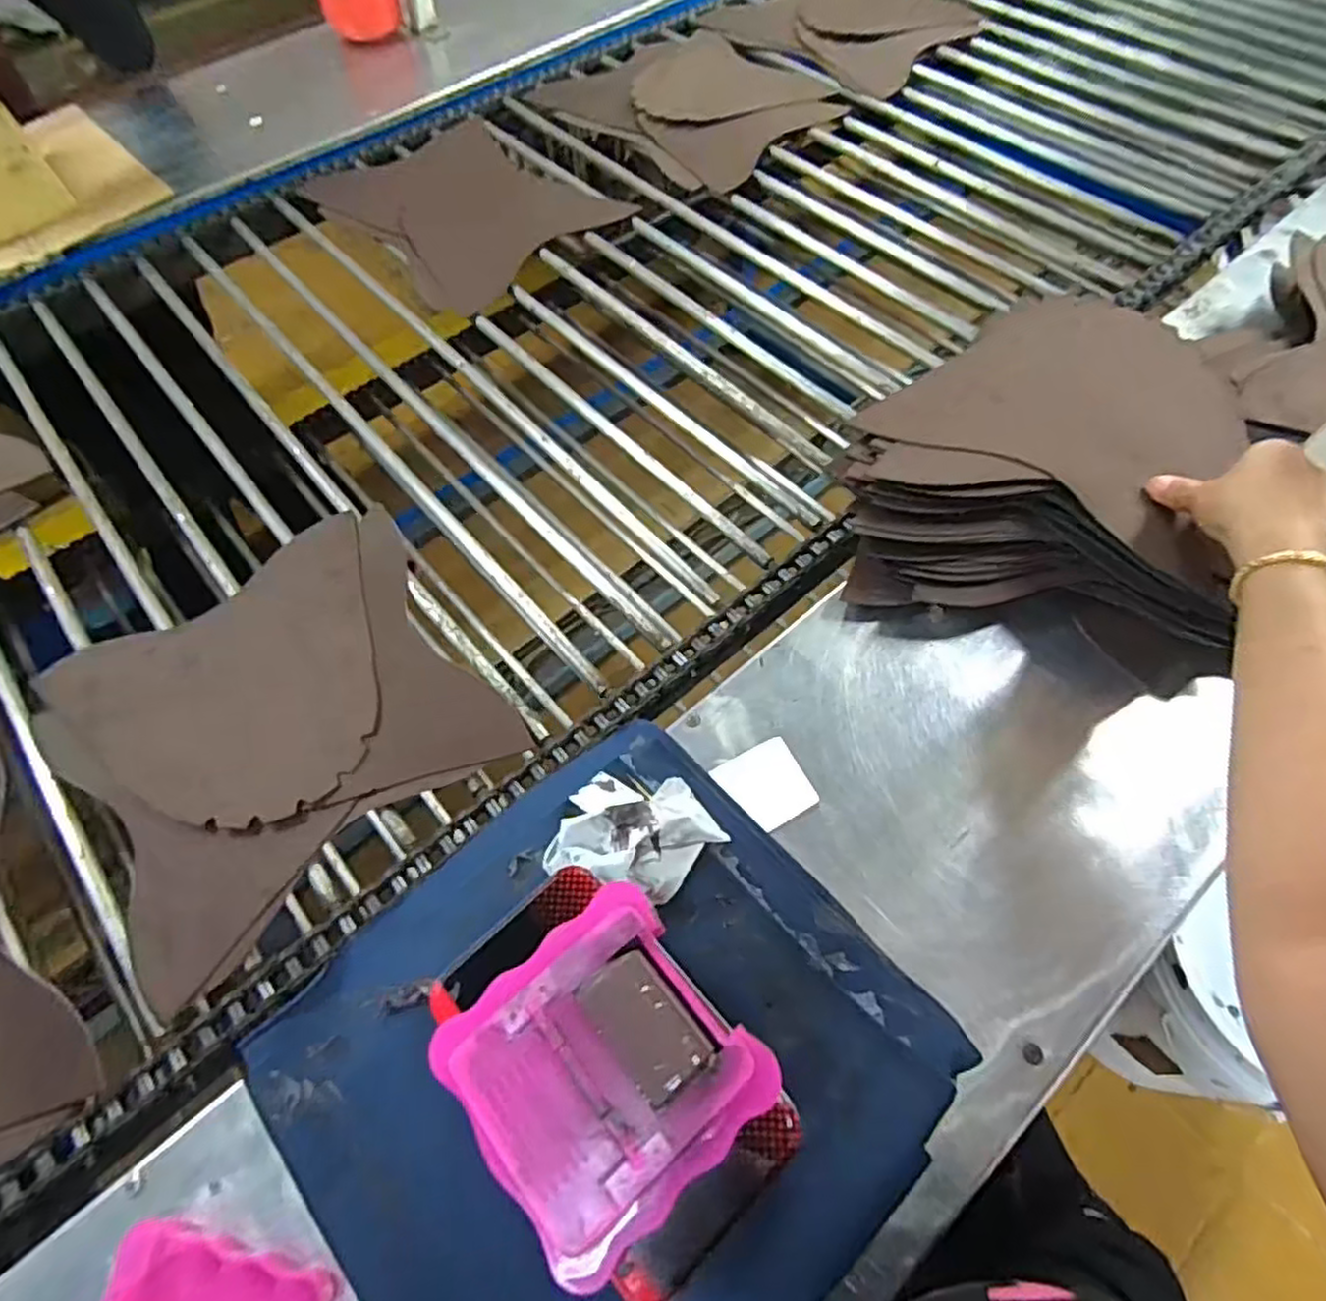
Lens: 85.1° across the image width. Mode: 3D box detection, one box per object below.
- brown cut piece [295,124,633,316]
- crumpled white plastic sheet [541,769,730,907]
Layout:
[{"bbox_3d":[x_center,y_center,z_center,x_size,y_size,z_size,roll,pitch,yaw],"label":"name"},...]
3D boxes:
[{"bbox_3d":[-0.241,-0.533,0.857,0.244,0.013,0.339,-41,69,-18],"label":"brown cut piece"},{"bbox_3d":[-0.013,0.110,0.443,0.100,0.052,0.078,8,62,5],"label":"crumpled white plastic sheet"}]

